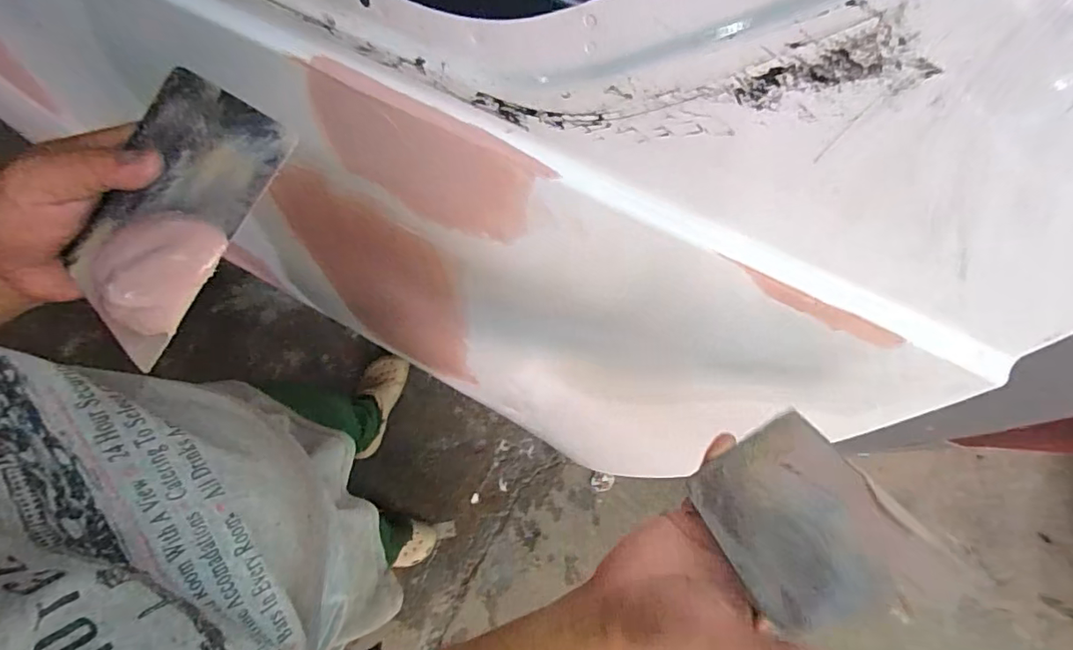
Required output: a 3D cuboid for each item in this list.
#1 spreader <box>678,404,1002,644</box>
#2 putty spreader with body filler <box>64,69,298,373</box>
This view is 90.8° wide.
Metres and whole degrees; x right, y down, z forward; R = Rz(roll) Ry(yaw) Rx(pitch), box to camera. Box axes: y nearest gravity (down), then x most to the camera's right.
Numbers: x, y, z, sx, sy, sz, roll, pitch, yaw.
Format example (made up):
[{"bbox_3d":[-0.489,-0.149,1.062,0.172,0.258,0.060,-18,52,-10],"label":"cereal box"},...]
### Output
[{"bbox_3d":[0.157,0.115,0.315,0.097,0.138,0.004,-27,118,0],"label":"spreader"},{"bbox_3d":[-0.195,-0.061,0.273,0.093,0.018,0.135,34,90,19],"label":"putty spreader with body filler"}]

